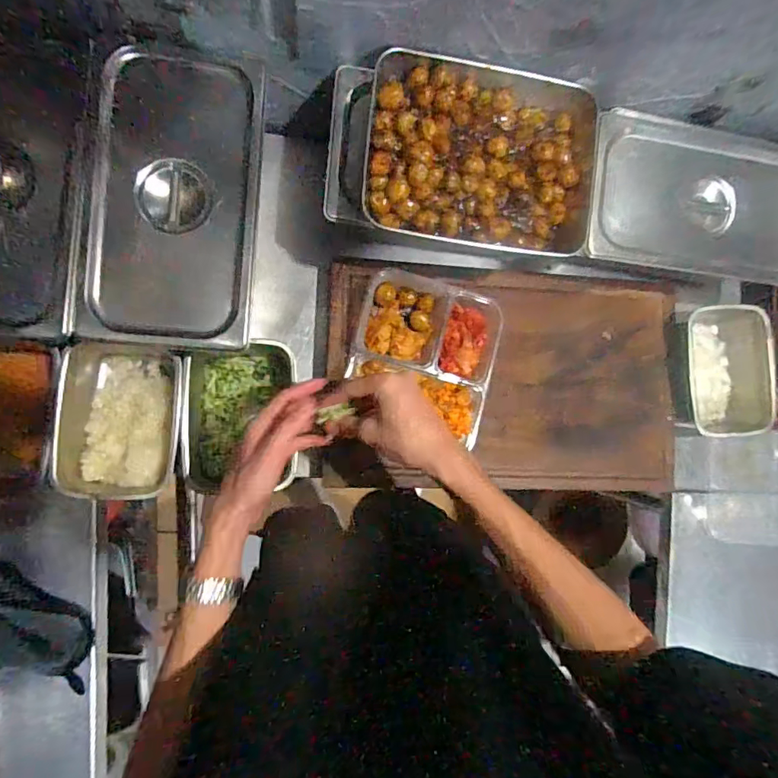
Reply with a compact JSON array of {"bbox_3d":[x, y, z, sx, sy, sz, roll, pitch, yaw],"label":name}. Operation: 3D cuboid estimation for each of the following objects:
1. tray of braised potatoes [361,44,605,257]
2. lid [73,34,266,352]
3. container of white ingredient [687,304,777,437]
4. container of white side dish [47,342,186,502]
[{"bbox_3d":[0.107,-0.253,0.543,0.257,0.051,0.188,4,88,-8],"label":"tray of braised potatoes"},{"bbox_3d":[-0.226,-0.201,0.518,0.170,0.025,0.306,4,88,-8],"label":"lid"},{"bbox_3d":[0.485,-0.026,0.731,0.133,0.071,0.186,-4,90,-8],"label":"container of white ingredient"},{"bbox_3d":[-0.319,0.041,0.606,0.143,0.078,0.187,3,89,-8],"label":"container of white side dish"}]

